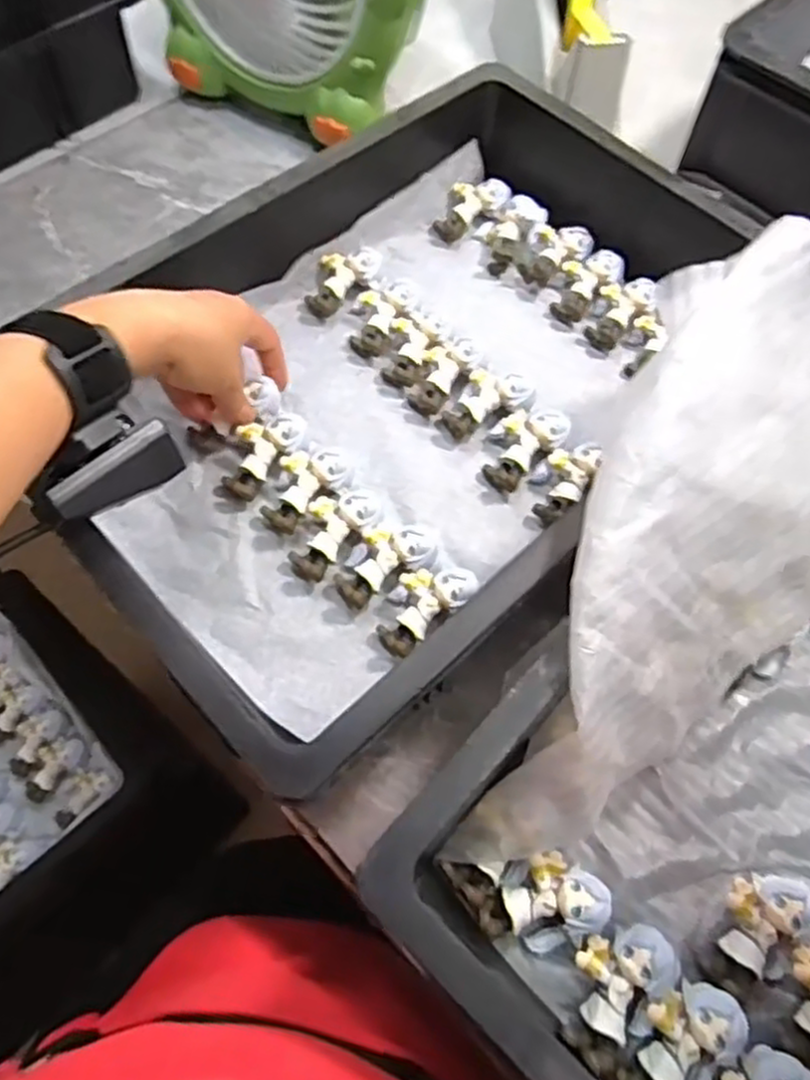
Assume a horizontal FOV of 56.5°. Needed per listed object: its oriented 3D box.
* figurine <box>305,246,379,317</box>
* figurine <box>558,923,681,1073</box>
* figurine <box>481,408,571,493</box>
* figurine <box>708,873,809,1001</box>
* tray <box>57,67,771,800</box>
[{"bbox_3d":[-0.048,-0.193,0.553,0.035,0.023,0.061,40,69,17],"label":"figurine"},{"bbox_3d":[0.098,0.211,0.354,0.064,0.029,0.041,-41,71,-19],"label":"figurine"},{"bbox_3d":[0.077,-0.065,0.494,0.066,0.027,0.040,-38,70,-18],"label":"figurine"},{"bbox_3d":[0.173,0.192,0.374,0.067,0.027,0.038,-33,68,-17],"label":"figurine"},{"bbox_3d":[-0.003,-0.108,0.485,0.324,0.095,0.453,42,69,18],"label":"tray"}]

